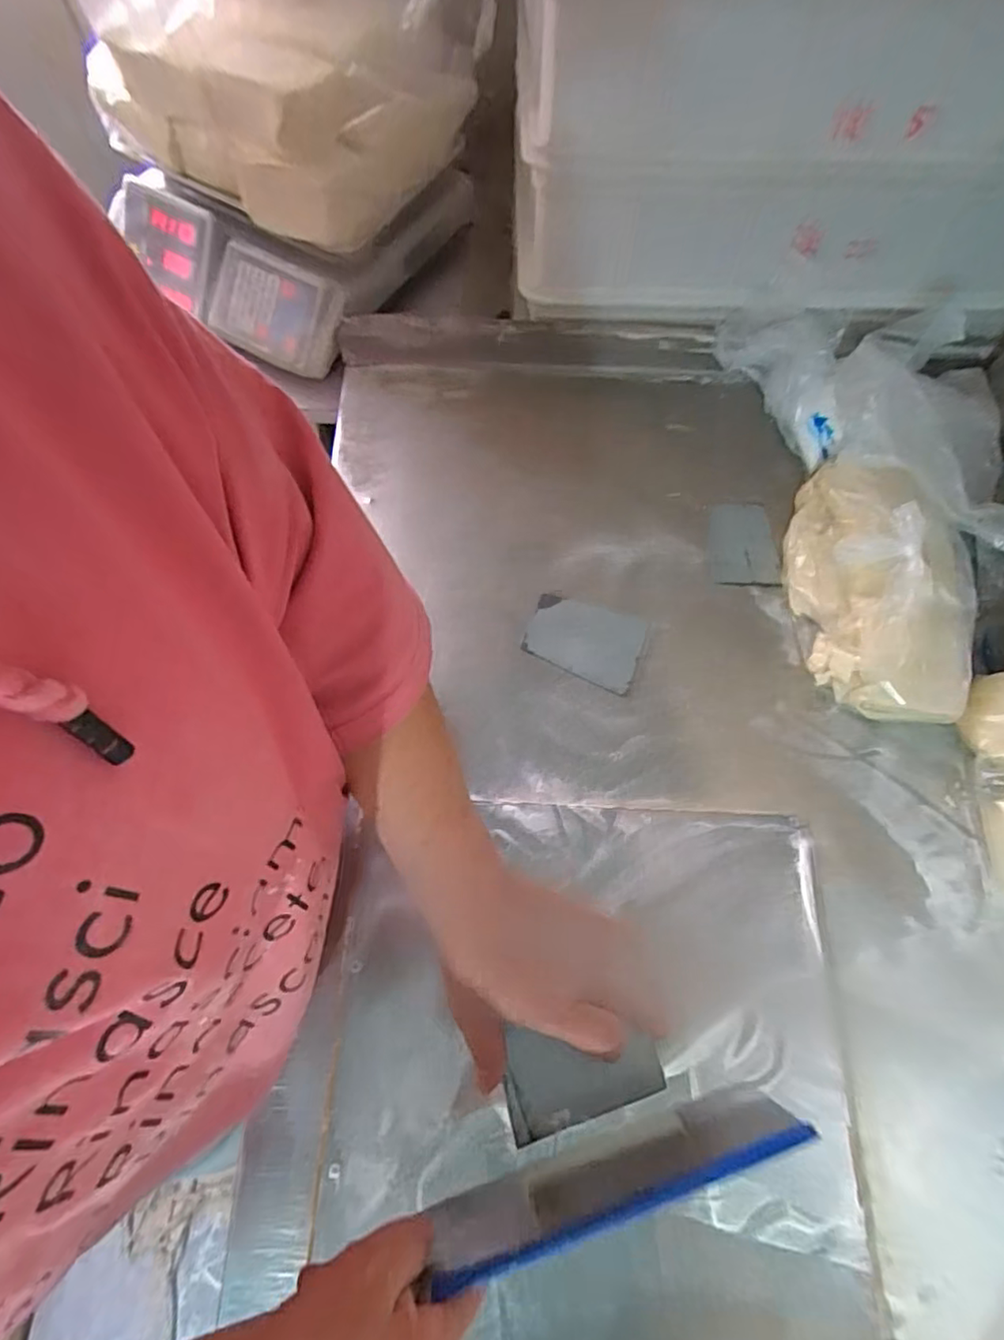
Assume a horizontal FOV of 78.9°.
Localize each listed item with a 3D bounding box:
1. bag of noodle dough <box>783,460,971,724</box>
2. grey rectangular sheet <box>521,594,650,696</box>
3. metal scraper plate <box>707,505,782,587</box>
[{"bbox_3d":[0.340,-0.084,0.547,0.140,0.078,0.248,9,66,1],"label":"bag of noodle dough"},{"bbox_3d":[0.074,-0.028,0.545,0.099,0.004,0.072,20,73,3],"label":"grey rectangular sheet"},{"bbox_3d":[0.236,-0.123,0.601,0.065,0.005,0.092,0,71,-3],"label":"metal scraper plate"}]

